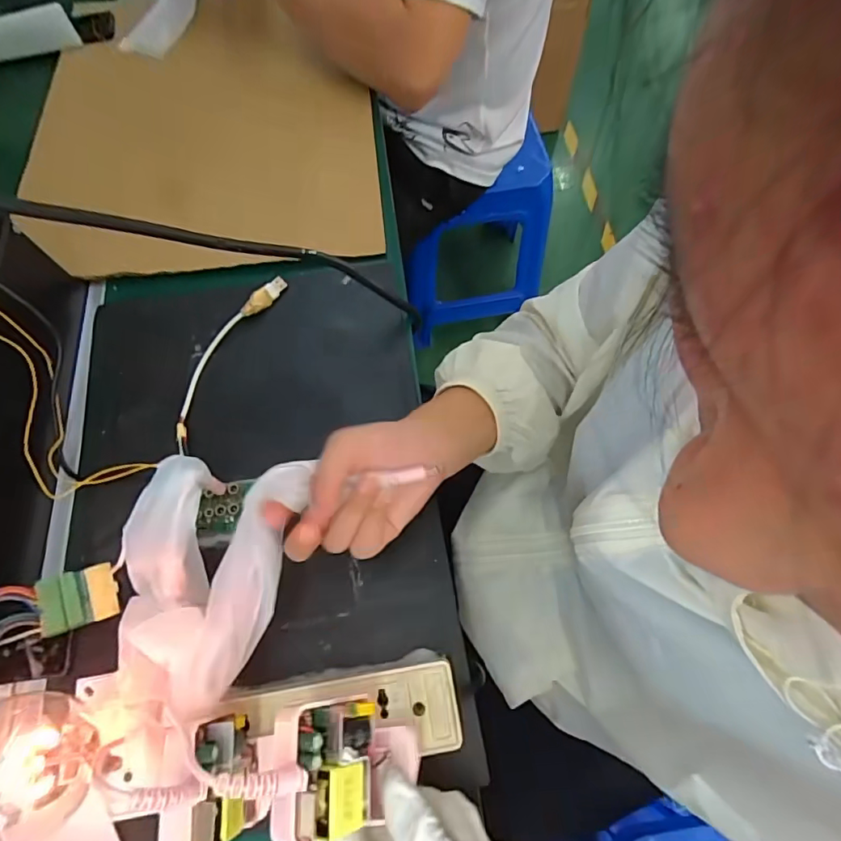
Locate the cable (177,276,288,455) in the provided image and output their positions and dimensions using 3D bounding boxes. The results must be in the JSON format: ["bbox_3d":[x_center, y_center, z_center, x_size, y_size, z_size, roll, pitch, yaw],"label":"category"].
[{"bbox_3d":[-0.180,-0.060,0.449,0.035,0.016,0.190,19,71,9],"label":"cable"}]

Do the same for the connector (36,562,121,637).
[{"bbox_3d":[-0.251,0.130,0.362,0.046,0.008,0.041,-7,64,-37],"label":"connector"}]

